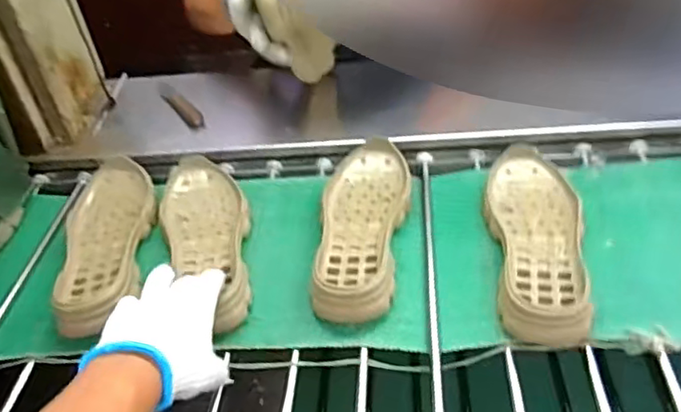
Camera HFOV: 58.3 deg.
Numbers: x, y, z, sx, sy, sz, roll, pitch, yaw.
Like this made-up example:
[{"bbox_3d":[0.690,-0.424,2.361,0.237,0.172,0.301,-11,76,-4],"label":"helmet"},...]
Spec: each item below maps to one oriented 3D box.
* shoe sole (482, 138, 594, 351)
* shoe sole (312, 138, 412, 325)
[{"bbox_3d":[0.213,0.030,0.675,0.101,0.039,0.278,4,42,13],"label":"shoe sole"},{"bbox_3d":[0.027,0.022,0.722,0.103,0.040,0.268,1,41,10],"label":"shoe sole"}]

